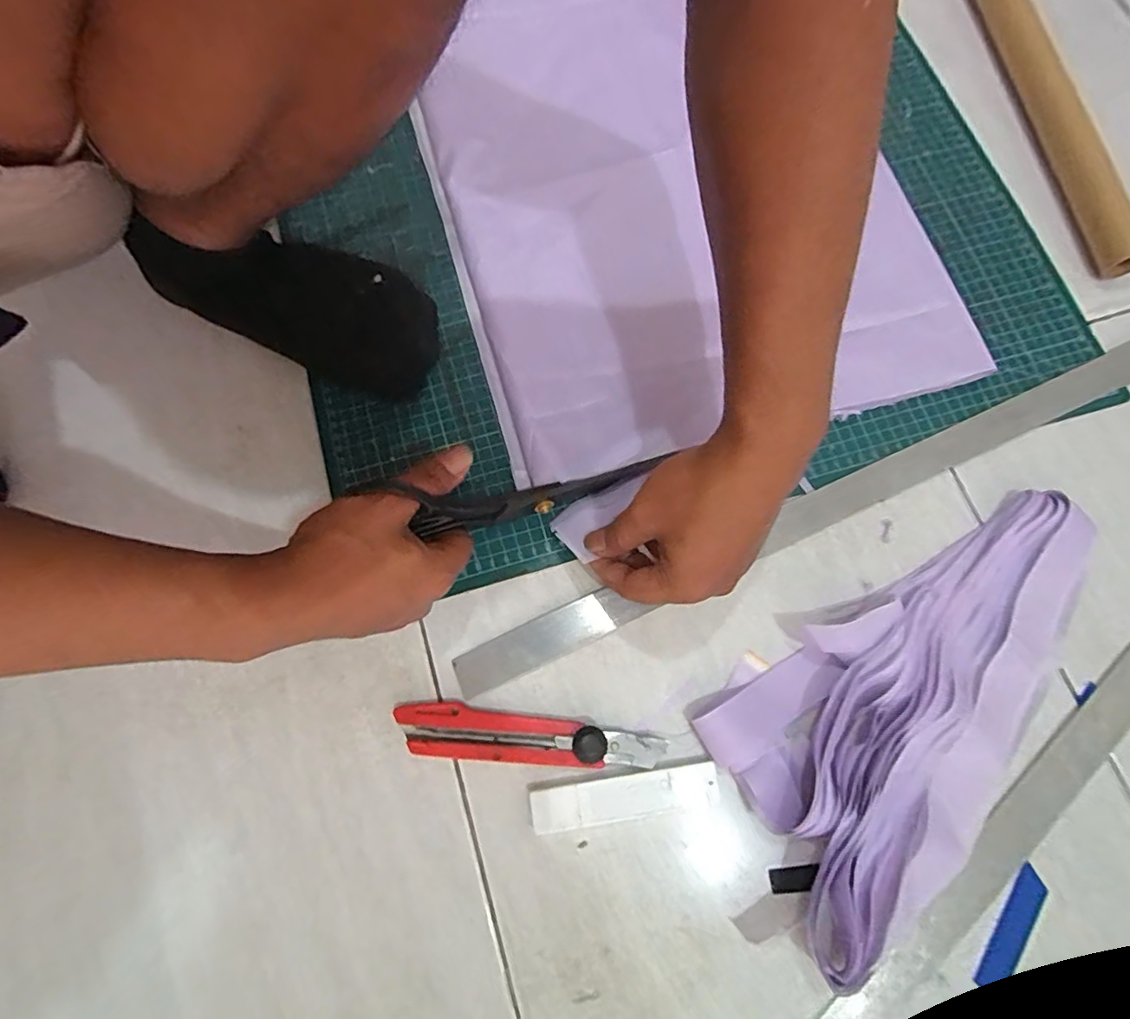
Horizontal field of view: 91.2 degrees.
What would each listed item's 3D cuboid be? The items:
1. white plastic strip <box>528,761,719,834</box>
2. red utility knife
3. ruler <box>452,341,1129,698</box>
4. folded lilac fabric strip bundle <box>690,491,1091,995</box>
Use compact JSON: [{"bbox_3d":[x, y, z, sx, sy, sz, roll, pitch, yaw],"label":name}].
[{"bbox_3d":[0.037,0.178,0.344,0.115,0.009,0.024,-9,74,-3],"label":"white plastic strip"},{"bbox_3d":[-0.023,0.147,0.352,0.167,0.018,0.033,5,74,1],"label":"red utility knife"},{"bbox_3d":[0.215,-0.013,0.409,0.625,0.009,0.029,-24,82,-7],"label":"ruler"},{"bbox_3d":[0.240,0.118,0.351,0.302,0.032,0.149,-31,76,-9],"label":"folded lilac fabric strip bundle"}]

